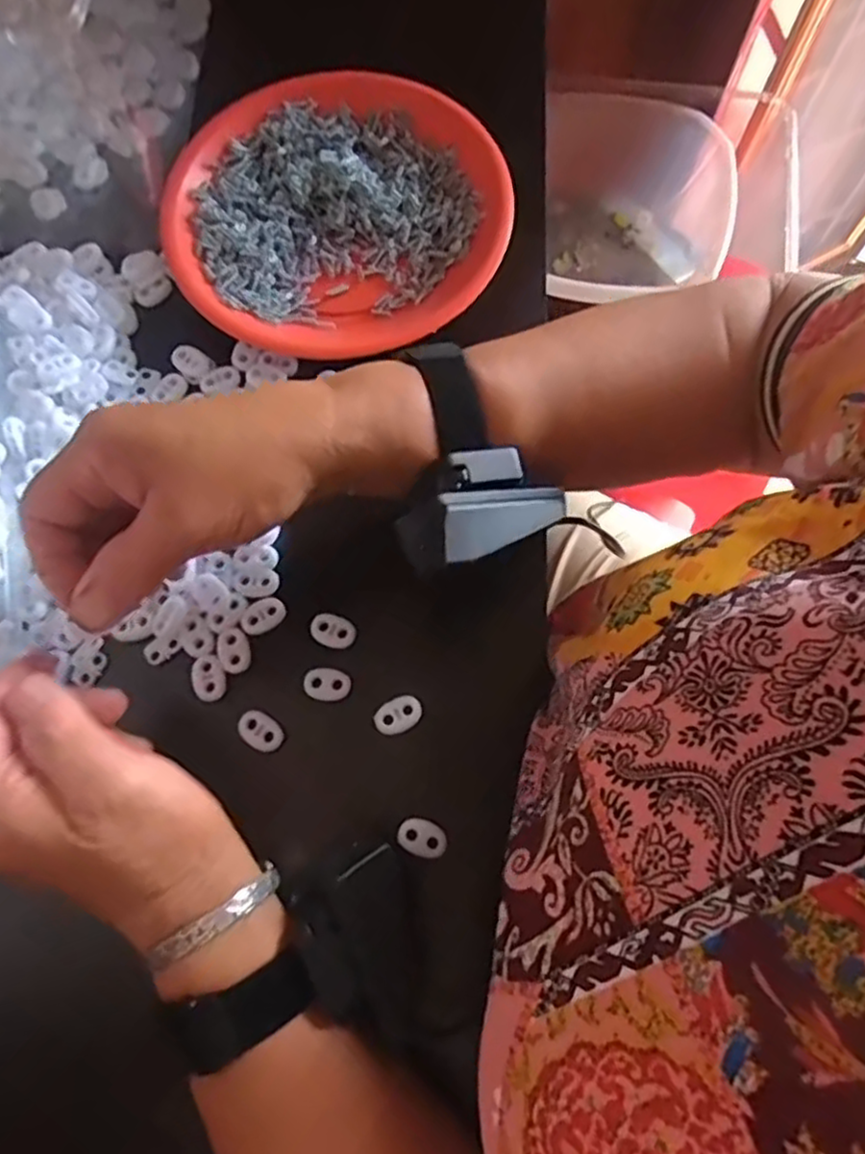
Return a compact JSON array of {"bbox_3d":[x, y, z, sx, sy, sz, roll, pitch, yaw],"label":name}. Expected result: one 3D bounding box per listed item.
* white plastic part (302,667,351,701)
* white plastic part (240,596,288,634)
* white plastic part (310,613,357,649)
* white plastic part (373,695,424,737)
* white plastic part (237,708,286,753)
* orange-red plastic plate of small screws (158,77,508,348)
[{"bbox_3d":[-0.051,0.052,0.340,0.023,0.004,0.016,10,73,2],"label":"white plastic part"},{"bbox_3d":[-0.085,0.019,0.350,0.022,0.004,0.015,-34,76,-10],"label":"white plastic part"},{"bbox_3d":[-0.049,0.026,0.346,0.022,0.004,0.015,19,74,5],"label":"white plastic part"},{"bbox_3d":[-0.016,0.066,0.335,0.024,0.004,0.016,-27,75,-8],"label":"white plastic part"},{"bbox_3d":[-0.082,0.074,0.334,0.023,0.004,0.015,35,76,10],"label":"white plastic part"},{"bbox_3d":[-0.057,-0.209,0.403,0.188,0.025,0.179,0,73,-1],"label":"orange-red plastic plate of small screws"}]

